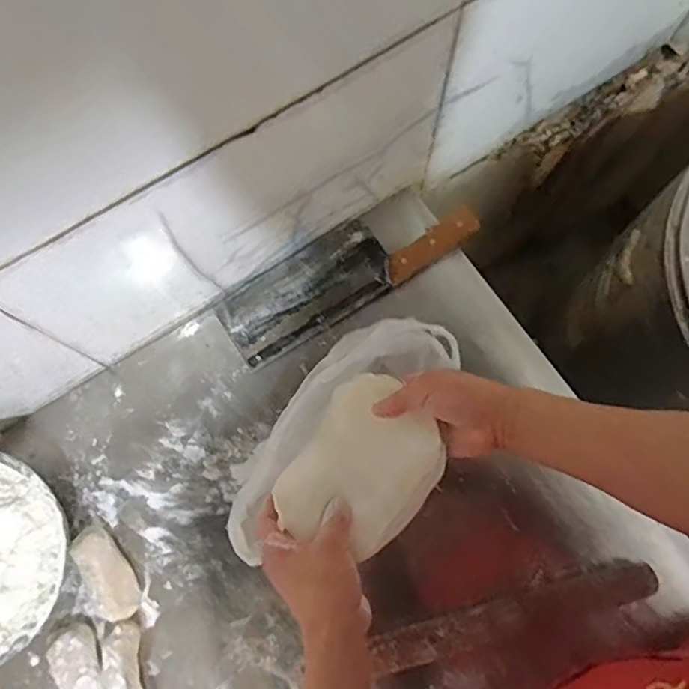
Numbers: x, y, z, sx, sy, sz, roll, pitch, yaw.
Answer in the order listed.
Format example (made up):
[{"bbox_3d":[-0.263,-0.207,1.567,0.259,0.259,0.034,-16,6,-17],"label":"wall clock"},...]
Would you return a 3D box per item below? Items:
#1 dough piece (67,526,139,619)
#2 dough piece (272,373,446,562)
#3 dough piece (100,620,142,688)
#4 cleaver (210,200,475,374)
[{"bbox_3d":[-0.243,0.232,0.579,0.040,0.033,0.097,-33,77,-8],"label":"dough piece"},{"bbox_3d":[0.021,0.112,0.527,0.120,0.031,0.155,30,77,7],"label":"dough piece"},{"bbox_3d":[-0.213,0.327,0.554,0.034,0.046,0.101,-12,75,-3],"label":"dough piece"},{"bbox_3d":[0.000,-0.089,0.658,0.304,0.030,0.095,-30,76,-7],"label":"cleaver"}]

